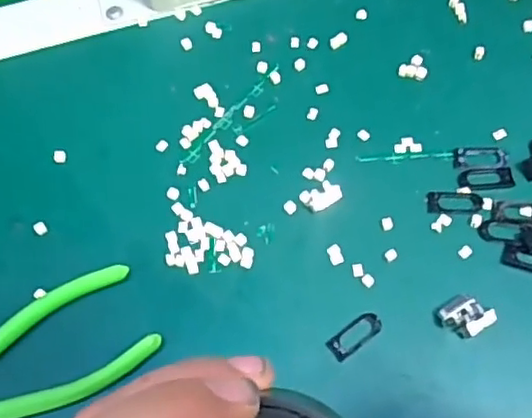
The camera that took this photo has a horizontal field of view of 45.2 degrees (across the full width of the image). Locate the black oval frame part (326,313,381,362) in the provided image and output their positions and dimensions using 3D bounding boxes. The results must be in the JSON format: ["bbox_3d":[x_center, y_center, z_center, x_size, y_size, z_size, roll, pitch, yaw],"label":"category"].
[{"bbox_3d":[0.043,0.061,0.311,0.028,0.004,0.012,-35,70,-11],"label":"black oval frame part"}]

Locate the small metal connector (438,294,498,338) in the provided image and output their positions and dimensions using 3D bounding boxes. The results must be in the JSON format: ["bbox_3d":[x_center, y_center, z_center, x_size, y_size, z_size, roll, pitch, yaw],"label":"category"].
[{"bbox_3d":[0.098,0.051,0.310,0.022,0.006,0.020,-32,69,-10],"label":"small metal connector"}]

